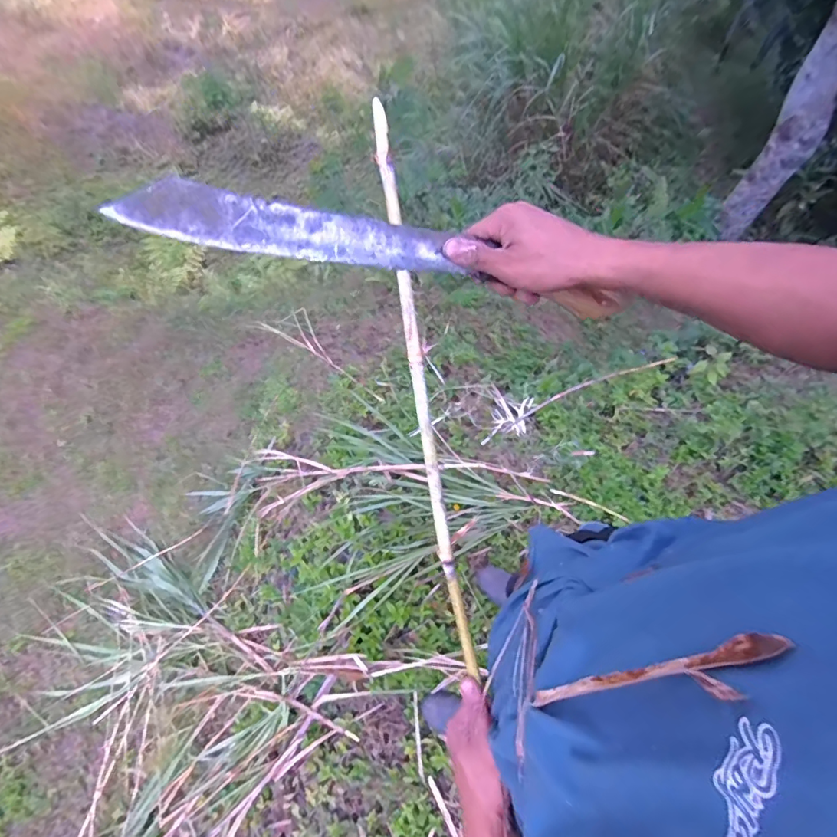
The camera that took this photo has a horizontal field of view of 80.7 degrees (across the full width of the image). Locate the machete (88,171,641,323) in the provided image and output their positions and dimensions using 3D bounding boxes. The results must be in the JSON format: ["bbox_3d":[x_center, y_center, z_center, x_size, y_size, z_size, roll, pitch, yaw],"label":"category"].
[{"bbox_3d":[-0.028,-0.146,0.430,0.420,0.029,0.040,8,66,-12],"label":"machete"}]

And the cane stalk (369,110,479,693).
[{"bbox_3d":[0.007,-0.004,0.462,0.018,0.012,0.534,-10,99,-3],"label":"cane stalk"}]

